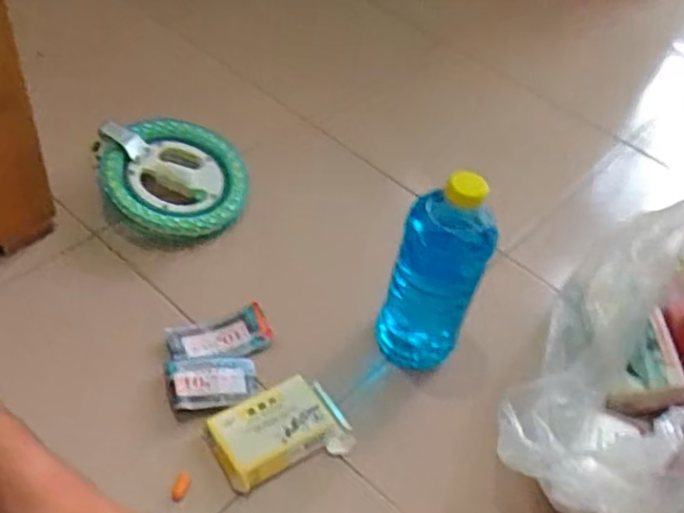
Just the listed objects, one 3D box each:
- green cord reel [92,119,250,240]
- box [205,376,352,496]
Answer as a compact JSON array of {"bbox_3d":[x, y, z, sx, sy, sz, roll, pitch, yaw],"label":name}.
[{"bbox_3d":[-0.226,-0.109,0.959,0.196,0.064,0.178,-6,49,-14],"label":"green cord reel"},{"bbox_3d":[-0.067,0.188,0.762,0.139,0.024,0.093,-20,54,-25],"label":"box"}]

